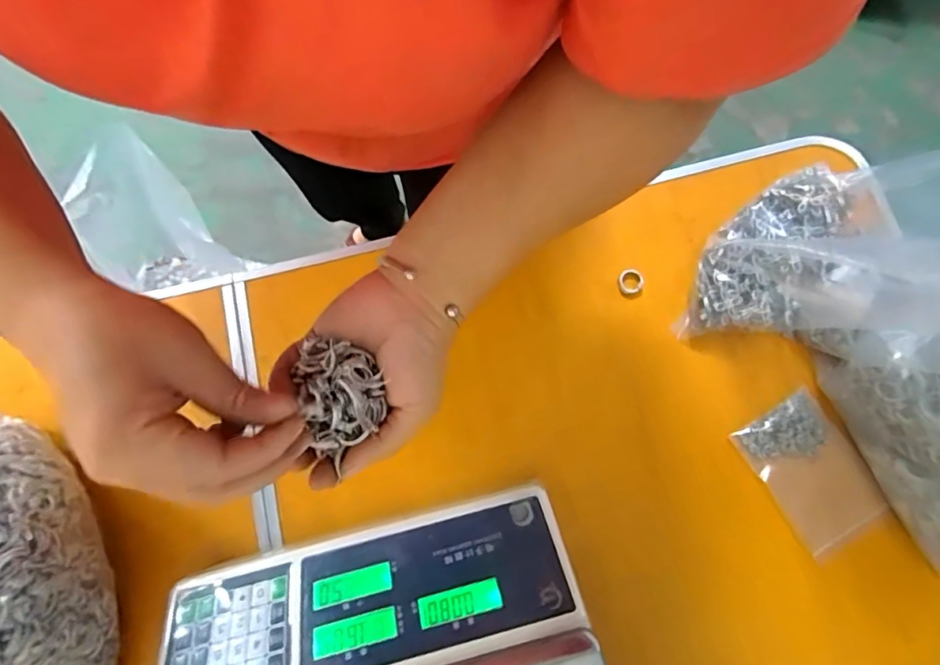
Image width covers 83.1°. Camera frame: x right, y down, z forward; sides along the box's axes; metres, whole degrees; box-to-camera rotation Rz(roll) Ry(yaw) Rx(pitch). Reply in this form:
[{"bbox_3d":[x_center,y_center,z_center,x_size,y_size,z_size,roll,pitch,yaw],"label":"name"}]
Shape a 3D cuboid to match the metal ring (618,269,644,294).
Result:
[{"bbox_3d":[0.144,-0.046,0.477,0.022,0.004,0.022,0,91,5],"label":"metal ring"}]

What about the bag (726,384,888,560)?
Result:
[{"bbox_3d":[0.279,0.116,0.434,0.073,0.011,0.115,-29,80,-6],"label":"bag"}]

